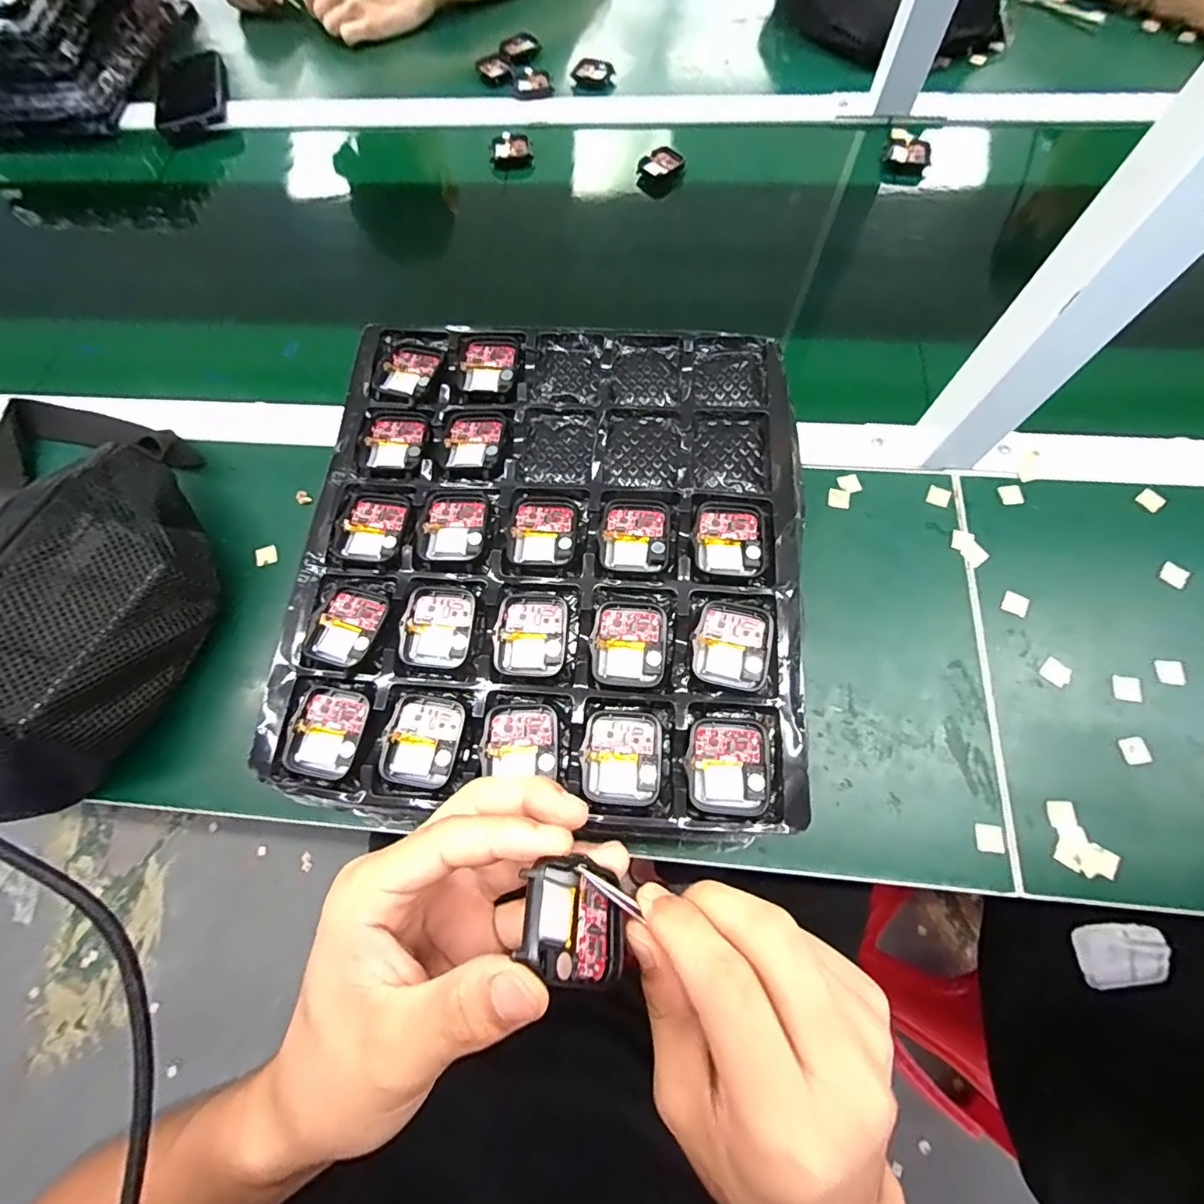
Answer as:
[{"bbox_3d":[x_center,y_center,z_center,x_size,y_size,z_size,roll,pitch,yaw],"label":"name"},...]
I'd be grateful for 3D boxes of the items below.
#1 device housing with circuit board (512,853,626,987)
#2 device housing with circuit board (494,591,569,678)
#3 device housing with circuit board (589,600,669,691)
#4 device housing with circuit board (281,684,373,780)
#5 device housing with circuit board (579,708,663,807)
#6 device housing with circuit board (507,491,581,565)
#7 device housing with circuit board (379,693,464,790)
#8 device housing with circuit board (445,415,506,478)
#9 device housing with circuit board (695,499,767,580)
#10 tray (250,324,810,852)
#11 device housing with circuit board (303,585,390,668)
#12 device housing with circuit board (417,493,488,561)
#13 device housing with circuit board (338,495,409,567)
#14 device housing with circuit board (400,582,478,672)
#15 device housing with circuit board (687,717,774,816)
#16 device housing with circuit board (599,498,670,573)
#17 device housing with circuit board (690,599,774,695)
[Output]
[{"bbox_3d":[-0.009,0.109,0.177,0.005,0.044,0.036,-27,39,32],"label":"device housing with circuit board"},{"bbox_3d":[-0.036,0.016,0.267,0.036,0.005,0.044,3,70,4],"label":"device housing with circuit board"},{"bbox_3d":[0.014,0.022,0.263,0.037,0.007,0.042,5,71,5],"label":"device housing with circuit board"},{"bbox_3d":[-0.137,0.066,0.260,0.037,0.008,0.044,10,71,7],"label":"device housing with circuit board"},{"bbox_3d":[0.009,0.074,0.247,0.037,0.006,0.043,6,71,5],"label":"device housing with circuit board"},{"bbox_3d":[-0.032,-0.041,0.285,0.037,0.004,0.043,4,71,5],"label":"device housing with circuit board"},{"bbox_3d":[-0.089,0.068,0.255,0.036,0.006,0.043,7,71,6],"label":"device housing with circuit board"},{"bbox_3d":[-0.076,-0.093,0.306,0.035,0.006,0.043,3,70,4],"label":"device housing with circuit board"},{"bbox_3d":[0.068,-0.034,0.274,0.036,0.004,0.044,2,70,4],"label":"device housing with circuit board"},{"bbox_3d":[-0.029,-0.034,0.284,0.261,0.017,0.288,3,70,4],"label":"tray"},{"bbox_3d":[-0.134,0.013,0.274,0.035,0.009,0.042,16,72,9],"label":"device housing with circuit board"},{"bbox_3d":[-0.082,-0.043,0.287,0.036,0.004,0.040,0,70,3],"label":"device housing with circuit board"},{"bbox_3d":[-0.128,-0.040,0.289,0.035,0.004,0.042,4,70,5],"label":"device housing with circuit board"},{"bbox_3d":[-0.087,0.013,0.273,0.036,0.005,0.045,8,71,6],"label":"device housing with circuit board"},{"bbox_3d":[0.060,0.077,0.243,0.038,0.008,0.041,5,71,5],"label":"device housing with circuit board"},{"bbox_3d":[0.018,-0.037,0.278,0.036,0.005,0.042,4,70,5],"label":"device housing with circuit board"},{"bbox_3d":[0.066,0.021,0.260,0.037,0.006,0.043,15,72,9],"label":"device housing with circuit board"}]

